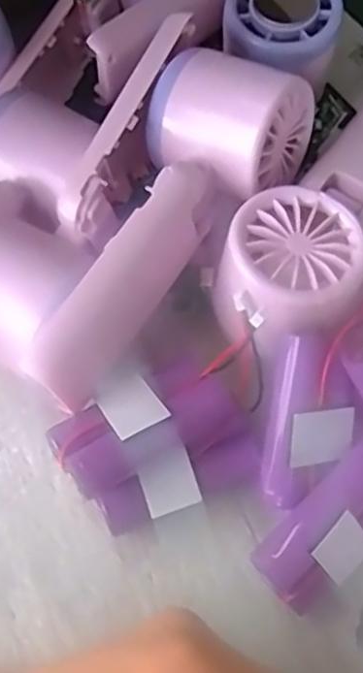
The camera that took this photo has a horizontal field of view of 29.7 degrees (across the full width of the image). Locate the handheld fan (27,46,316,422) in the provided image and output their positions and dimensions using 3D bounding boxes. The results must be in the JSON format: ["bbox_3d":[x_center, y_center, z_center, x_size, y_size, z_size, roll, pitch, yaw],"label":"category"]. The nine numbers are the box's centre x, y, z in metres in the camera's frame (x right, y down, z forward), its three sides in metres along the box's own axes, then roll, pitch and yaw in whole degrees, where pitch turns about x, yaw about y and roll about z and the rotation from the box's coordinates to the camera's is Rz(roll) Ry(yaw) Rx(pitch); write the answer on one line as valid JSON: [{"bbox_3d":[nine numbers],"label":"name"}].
[{"bbox_3d":[-0.006,-0.046,0.271,0.064,0.053,0.162,24,72,13],"label":"handheld fan"}]

